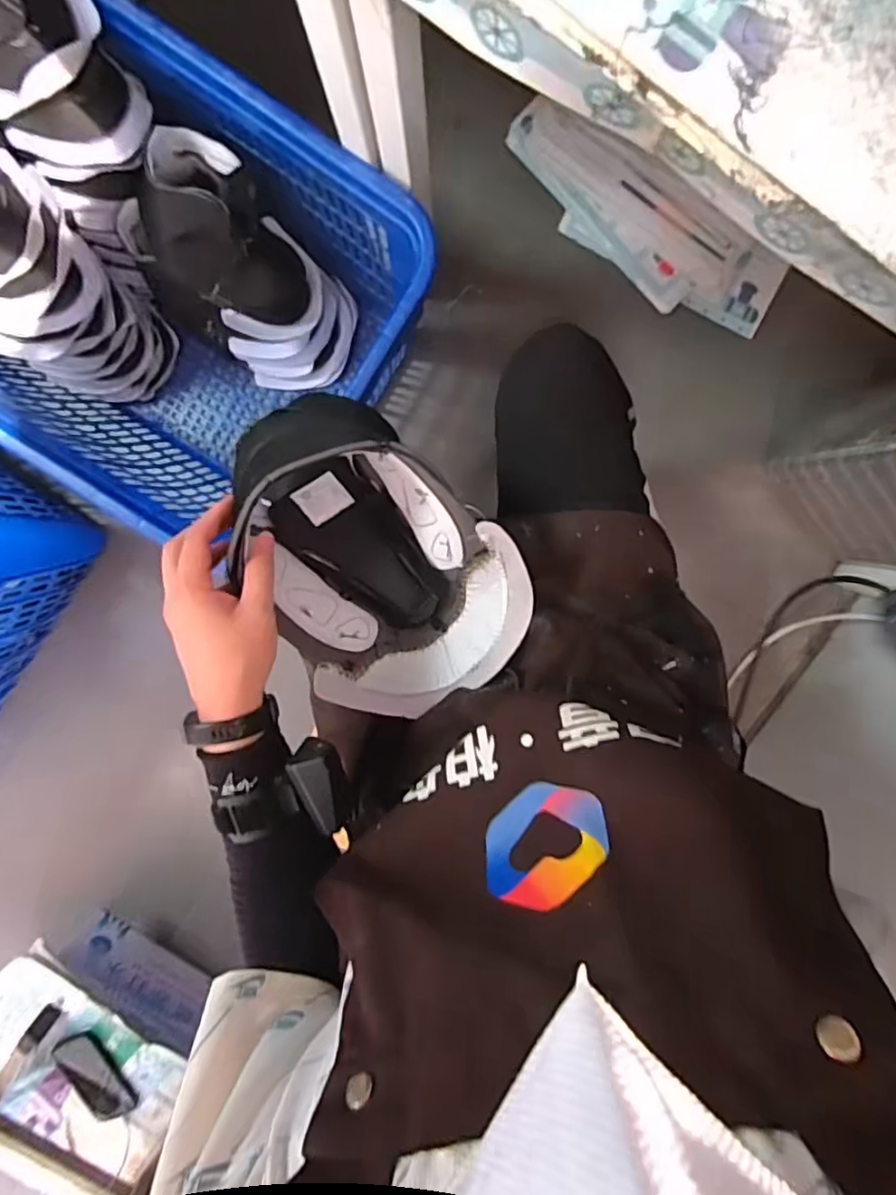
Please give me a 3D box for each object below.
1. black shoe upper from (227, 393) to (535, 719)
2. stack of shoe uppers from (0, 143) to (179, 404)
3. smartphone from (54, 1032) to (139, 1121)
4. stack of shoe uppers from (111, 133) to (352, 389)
[{"bbox_3d":[-0.068,-0.024,0.506,0.278,0.119,0.190,44,95,-4],"label":"black shoe upper"},{"bbox_3d":[-0.612,-0.466,0.855,0.218,0.538,0.202,-31,74,4],"label":"stack of shoe uppers"},{"bbox_3d":[-0.618,0.840,1.063,0.084,0.012,0.171,-27,98,4],"label":"smartphone"},{"bbox_3d":[-0.315,-0.483,0.924,0.291,0.302,0.209,38,97,-5],"label":"stack of shoe uppers"}]

